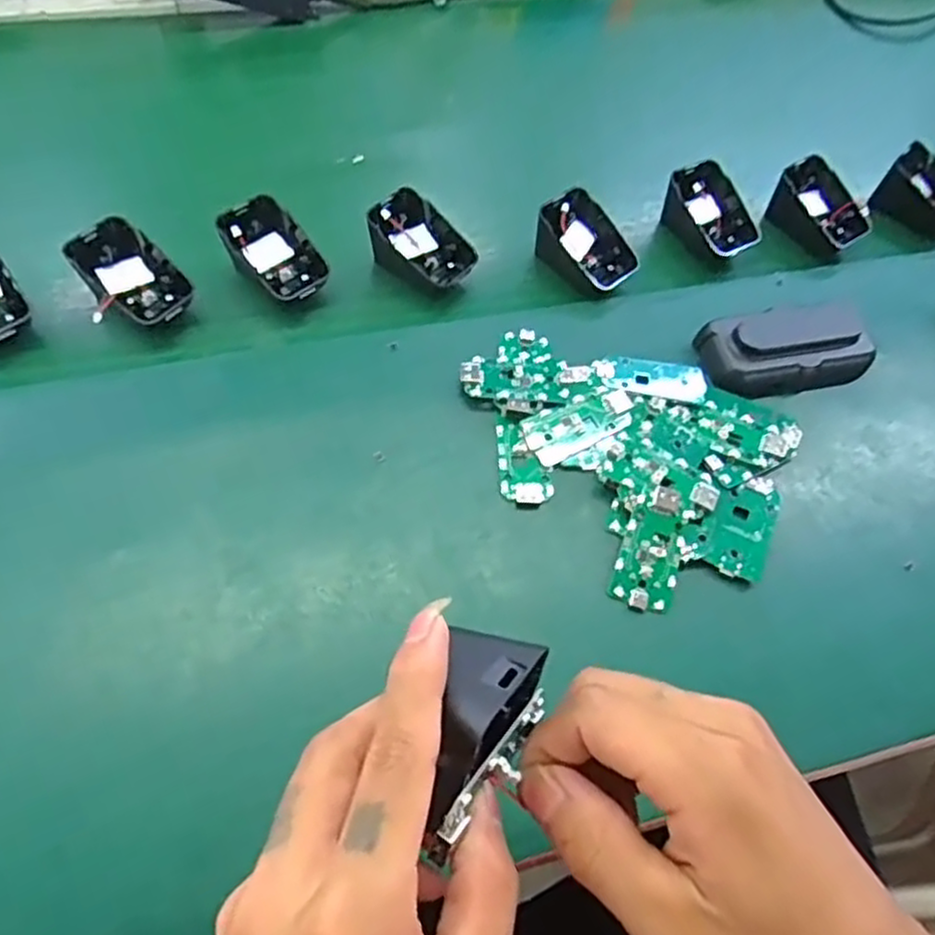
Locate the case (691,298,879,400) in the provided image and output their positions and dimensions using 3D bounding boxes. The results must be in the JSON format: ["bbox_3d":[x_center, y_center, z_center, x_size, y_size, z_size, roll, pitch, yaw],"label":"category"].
[{"bbox_3d":[0.198,-0.073,0.453,0.105,0.031,0.051,-15,60,-13],"label":"case"}]

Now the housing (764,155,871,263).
[{"bbox_3d":[0.250,-0.182,0.524,0.051,0.035,0.067,-36,67,-23],"label":"housing"}]

